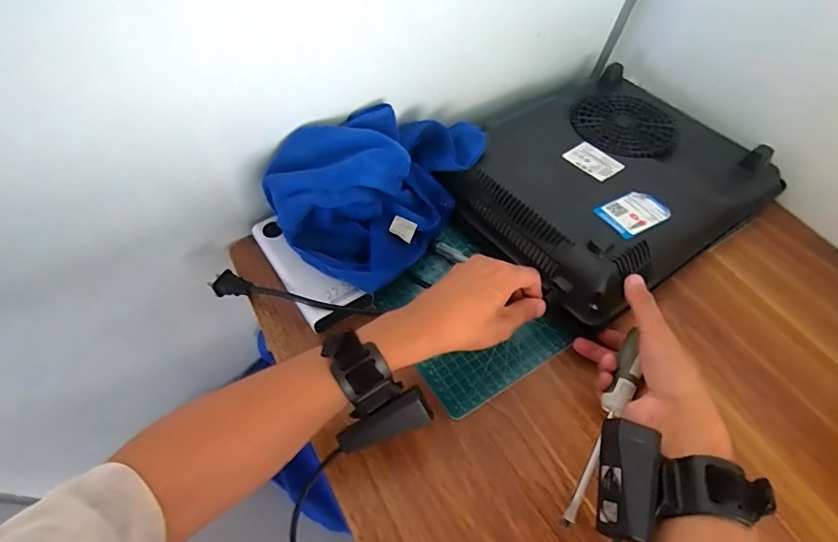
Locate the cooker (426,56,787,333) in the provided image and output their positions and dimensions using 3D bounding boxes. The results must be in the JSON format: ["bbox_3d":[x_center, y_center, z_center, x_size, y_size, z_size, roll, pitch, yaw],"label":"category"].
[{"bbox_3d":[0.210,-0.107,0.538,0.318,0.058,0.247,-31,61,-20],"label":"cooker"}]

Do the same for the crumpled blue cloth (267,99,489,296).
[{"bbox_3d":[-0.037,-0.093,0.510,0.135,0.121,0.222,32,61,19],"label":"crumpled blue cloth"}]

